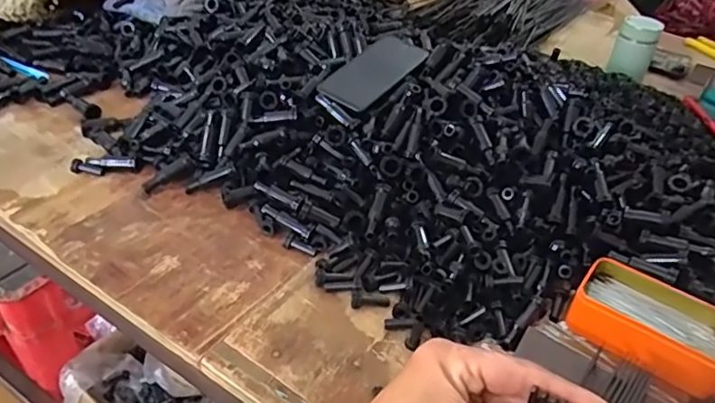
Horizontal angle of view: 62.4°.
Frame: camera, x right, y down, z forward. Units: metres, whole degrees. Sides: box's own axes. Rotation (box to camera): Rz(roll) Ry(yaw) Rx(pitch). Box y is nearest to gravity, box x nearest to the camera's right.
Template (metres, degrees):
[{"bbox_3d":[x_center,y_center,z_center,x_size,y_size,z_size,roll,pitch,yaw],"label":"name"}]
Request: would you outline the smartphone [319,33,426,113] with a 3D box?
[{"bbox_3d":[0.026,-0.171,0.772,0.077,0.006,0.168,30,55,21],"label":"smartphone"}]

